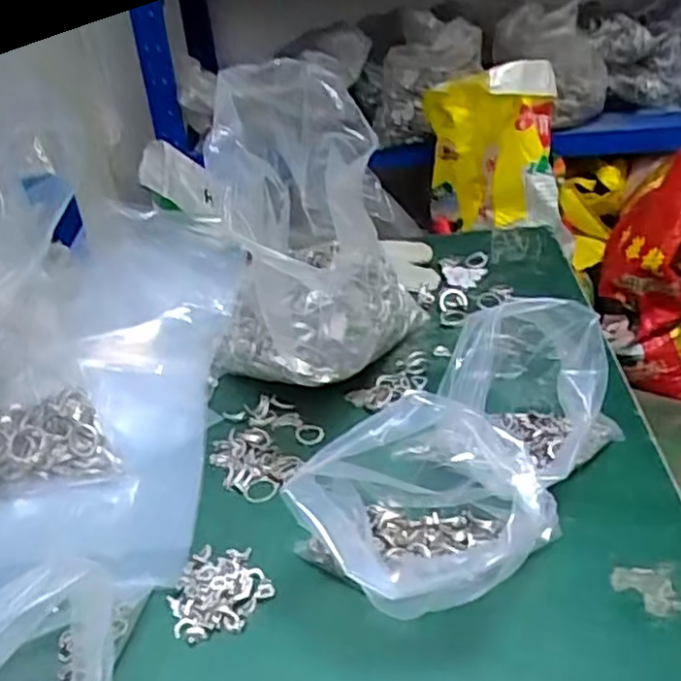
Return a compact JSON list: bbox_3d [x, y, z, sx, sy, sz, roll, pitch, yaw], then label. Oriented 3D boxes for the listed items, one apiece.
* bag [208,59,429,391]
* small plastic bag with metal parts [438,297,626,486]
[{"bbox_3d":[-0.031,-0.078,0.517,0.149,0.222,0.135,4,31,15],"label":"bag"},{"bbox_3d":[0.117,0.026,0.421,0.078,0.111,0.074,14,37,30],"label":"small plastic bag with metal parts"}]

